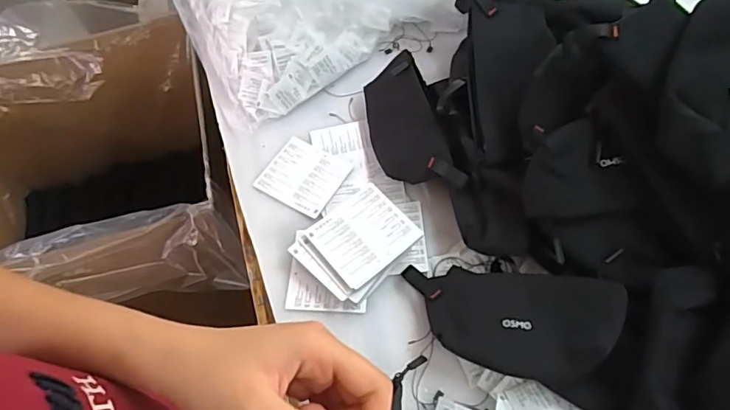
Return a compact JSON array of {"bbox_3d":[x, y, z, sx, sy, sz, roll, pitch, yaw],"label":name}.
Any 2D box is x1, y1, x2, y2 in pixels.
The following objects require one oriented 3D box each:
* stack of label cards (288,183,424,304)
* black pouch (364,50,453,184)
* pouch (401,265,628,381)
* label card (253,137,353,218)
[{"bbox_3d":[-0.009,0.045,0.581,0.121,0.030,0.096,-42,65,-17],"label":"stack of label cards"},{"bbox_3d":[0.046,-0.101,0.639,0.079,0.059,0.184,-14,61,-3],"label":"black pouch"},{"bbox_3d":[0.141,0.106,0.508,0.207,0.040,0.114,7,76,23],"label":"pouch"},{"bbox_3d":[-0.079,-0.038,0.648,0.098,0.004,0.088,26,66,18],"label":"label card"}]

